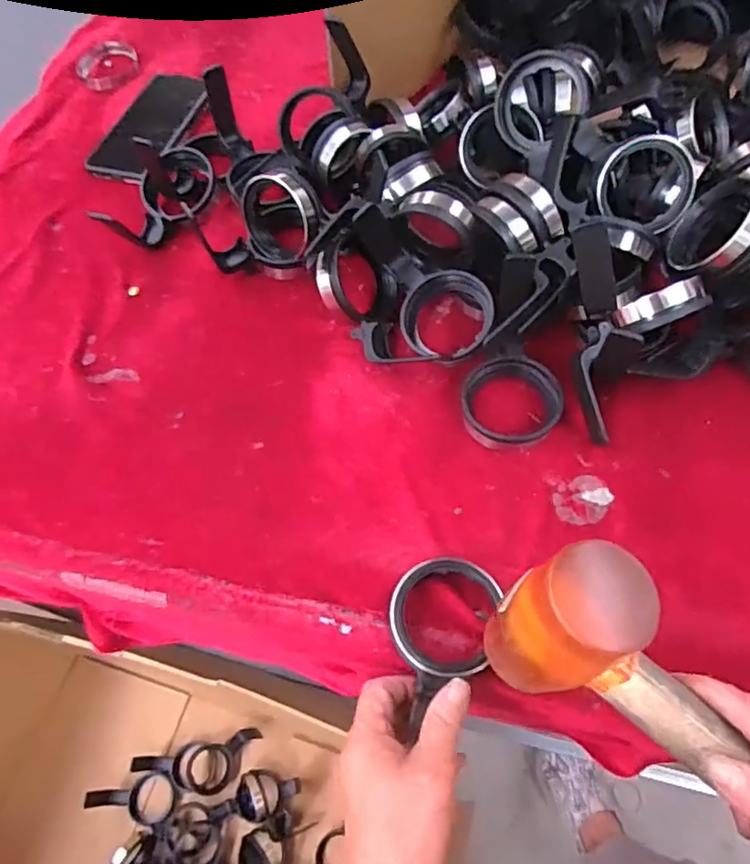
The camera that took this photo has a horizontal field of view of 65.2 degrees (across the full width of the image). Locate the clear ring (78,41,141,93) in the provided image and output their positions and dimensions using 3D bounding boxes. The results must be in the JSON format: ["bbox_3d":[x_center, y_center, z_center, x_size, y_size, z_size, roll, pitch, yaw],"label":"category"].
[{"bbox_3d":[-0.309,-0.428,0.683,0.069,0.016,0.075,-21,62,-10],"label":"clear ring"}]

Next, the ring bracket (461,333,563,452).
[{"bbox_3d":[0.096,-0.027,0.431,0.071,0.022,0.077,-30,64,-14],"label":"ring bracket"}]

